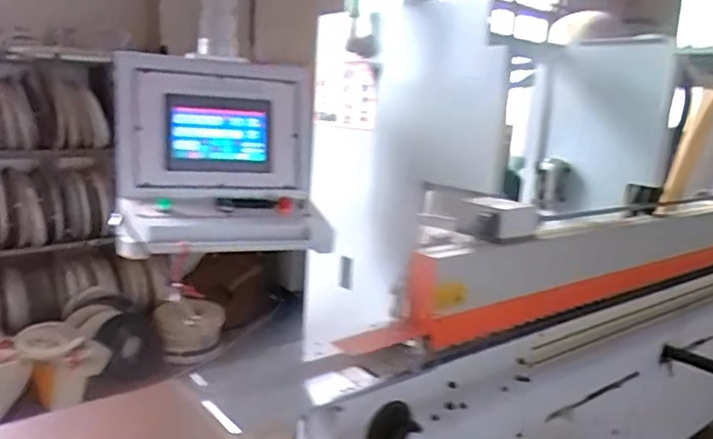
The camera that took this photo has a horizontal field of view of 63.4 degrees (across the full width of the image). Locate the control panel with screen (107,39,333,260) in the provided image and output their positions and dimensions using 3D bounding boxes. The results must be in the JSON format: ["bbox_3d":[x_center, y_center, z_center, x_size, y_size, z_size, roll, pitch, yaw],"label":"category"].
[{"bbox_3d":[-0.313,-0.164,1.368,0.484,0.407,0.347,-1,12,-20],"label":"control panel with screen"}]

